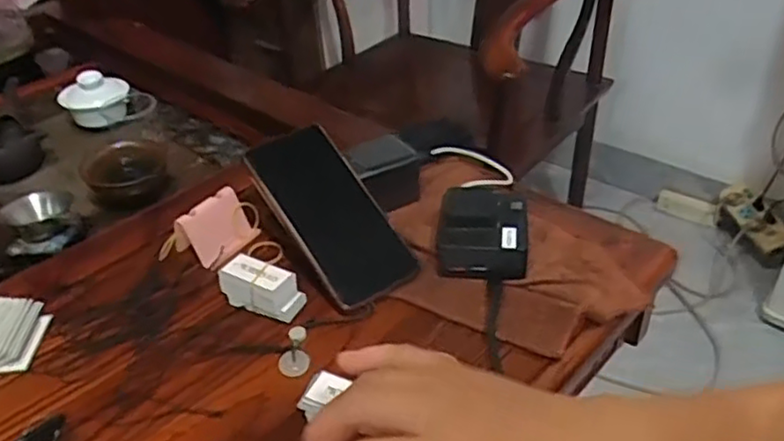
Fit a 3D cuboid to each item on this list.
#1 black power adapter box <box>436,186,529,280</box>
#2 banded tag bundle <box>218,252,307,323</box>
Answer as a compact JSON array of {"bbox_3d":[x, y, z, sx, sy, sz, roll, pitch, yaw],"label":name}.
[{"bbox_3d":[0.075,0.007,0.545,0.071,0.043,0.077,4,37,10],"label":"black power adapter box"},{"bbox_3d":[-0.104,0.054,0.522,0.064,0.036,0.029,18,42,27],"label":"banded tag bundle"}]

